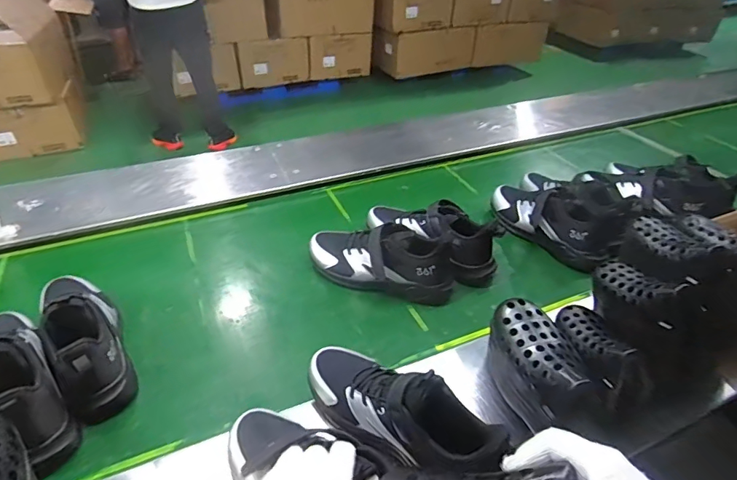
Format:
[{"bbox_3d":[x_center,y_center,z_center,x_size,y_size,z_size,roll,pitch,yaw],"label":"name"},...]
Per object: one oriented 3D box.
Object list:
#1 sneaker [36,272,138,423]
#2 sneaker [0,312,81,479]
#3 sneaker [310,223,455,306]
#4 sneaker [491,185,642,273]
[{"bbox_3d":[-0.423,0.125,0.676,0.089,0.136,0.271,-24,45,-28],"label":"sneaker"},{"bbox_3d":[-0.475,0.171,0.608,0.282,0.141,0.085,30,47,32],"label":"sneaker"},{"bbox_3d":[0.020,0.032,0.825,0.271,0.107,0.093,9,39,10],"label":"sneaker"},{"bbox_3d":[0.381,-0.056,0.942,0.094,0.144,0.282,-29,47,-32],"label":"sneaker"}]

